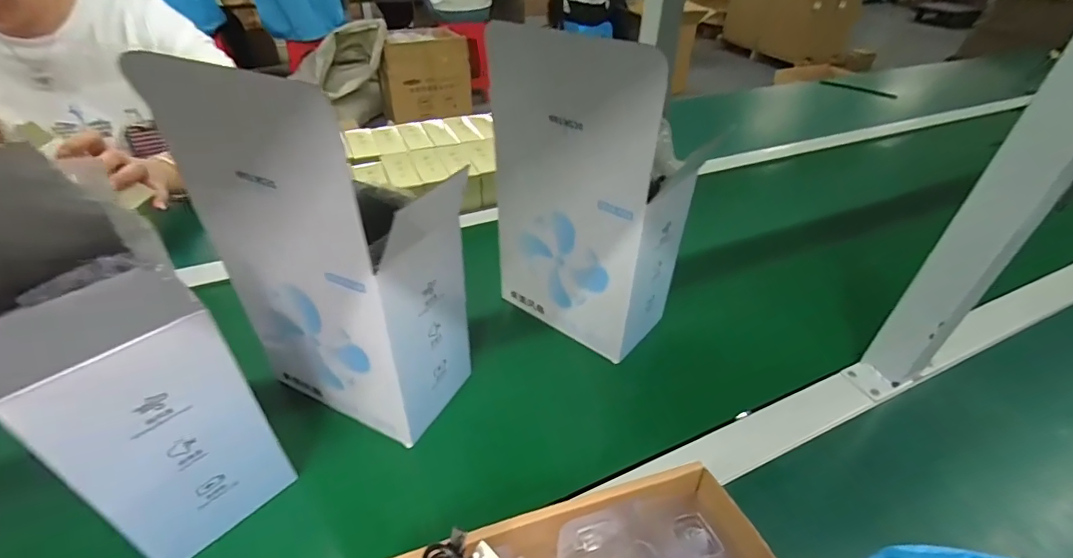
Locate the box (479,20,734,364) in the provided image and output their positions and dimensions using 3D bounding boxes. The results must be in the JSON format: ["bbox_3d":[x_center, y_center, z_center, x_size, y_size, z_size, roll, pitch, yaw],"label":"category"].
[{"bbox_3d":[0.046,-0.074,0.448,0.172,0.279,0.099,30,44,31],"label":"box"}]

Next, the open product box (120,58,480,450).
[{"bbox_3d":[-0.147,-0.009,0.373,0.150,0.251,0.108,17,38,18],"label":"open product box"}]

